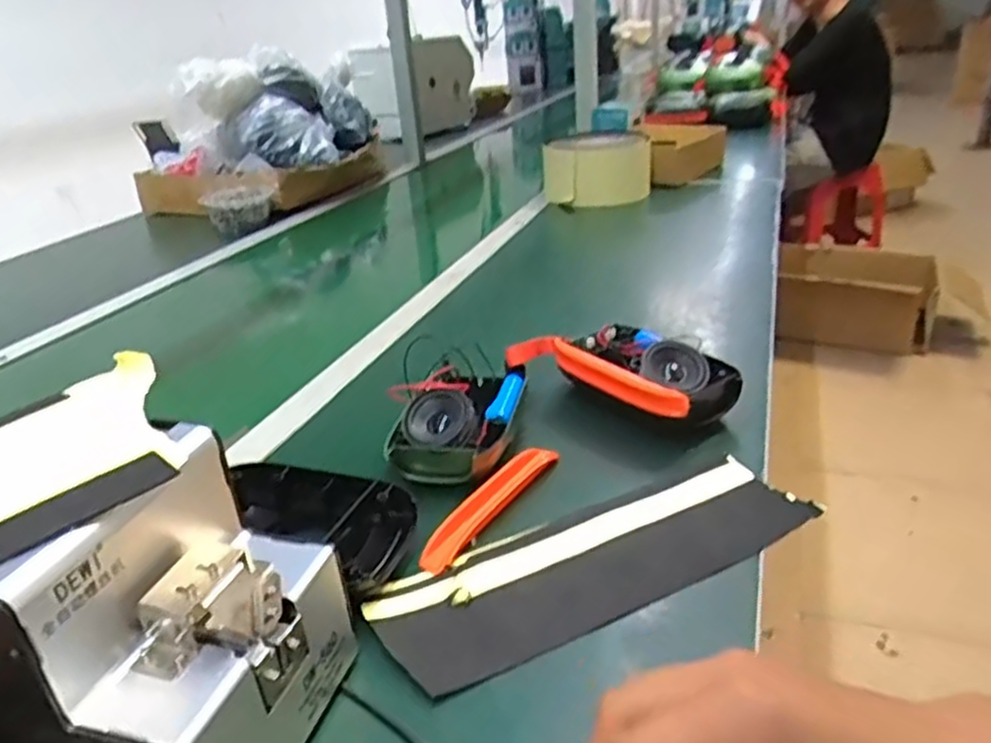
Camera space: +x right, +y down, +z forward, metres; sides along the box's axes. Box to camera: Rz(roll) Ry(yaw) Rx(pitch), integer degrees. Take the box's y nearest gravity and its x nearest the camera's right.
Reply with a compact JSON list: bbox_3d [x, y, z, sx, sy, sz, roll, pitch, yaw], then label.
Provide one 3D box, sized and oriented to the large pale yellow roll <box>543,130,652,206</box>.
[{"bbox_3d":[0.186,-0.356,1.327,0.195,0.120,0.215,-3,26,5],"label":"large pale yellow roll"}]

